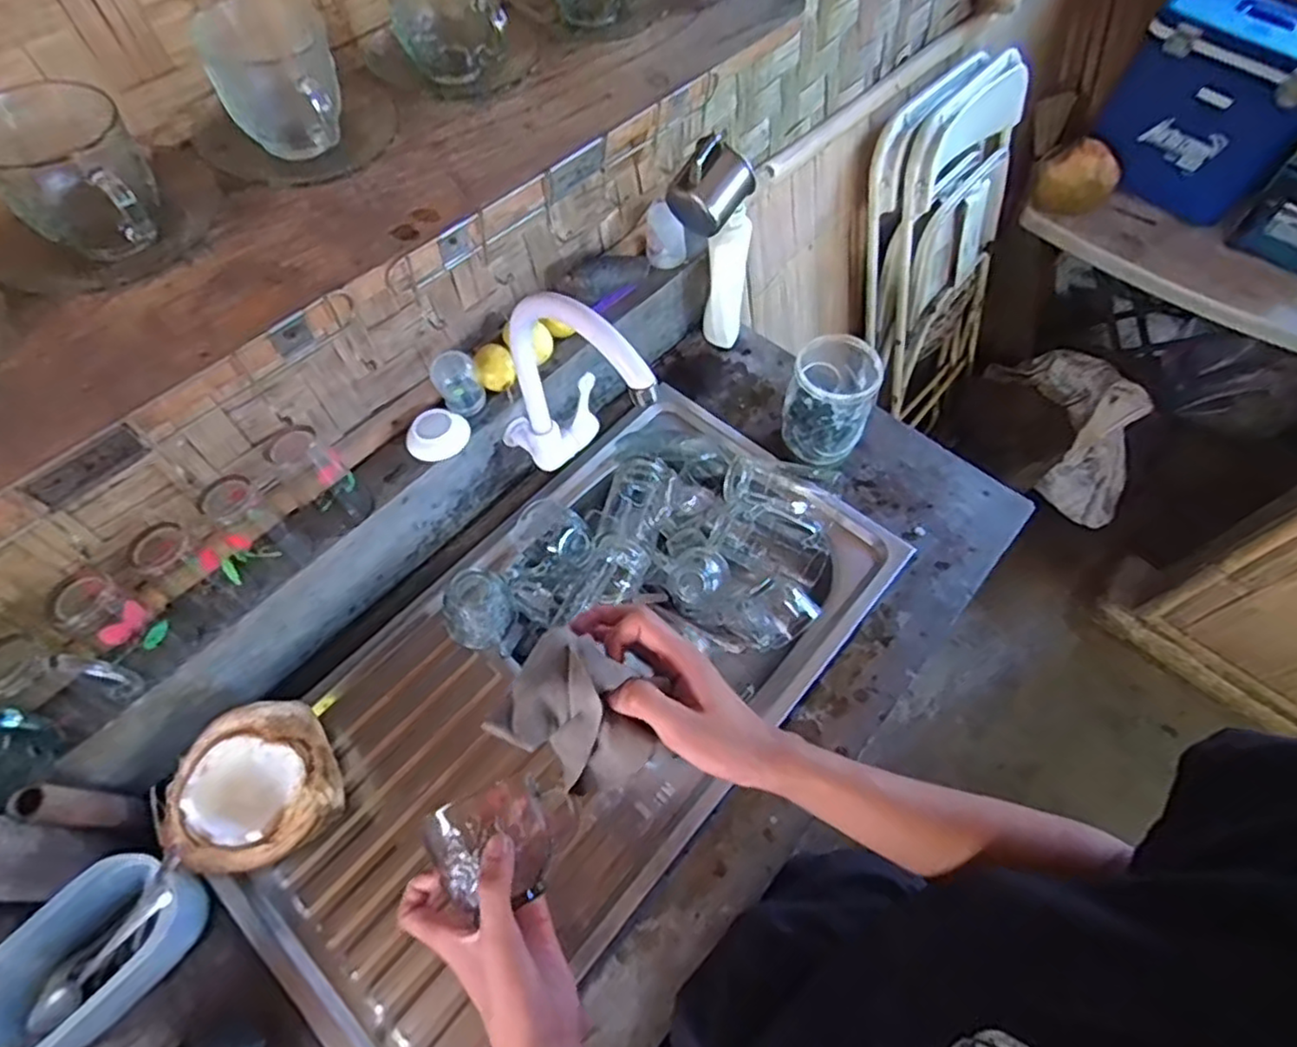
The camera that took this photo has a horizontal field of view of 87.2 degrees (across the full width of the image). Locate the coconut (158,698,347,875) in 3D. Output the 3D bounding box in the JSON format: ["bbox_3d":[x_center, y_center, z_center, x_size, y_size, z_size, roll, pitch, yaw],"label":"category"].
[{"bbox_3d":[-0.372,0.249,0.641,0.148,0.109,0.132,-22,63,-14],"label":"coconut"}]

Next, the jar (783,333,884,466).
[{"bbox_3d":[0.220,-0.151,0.827,0.094,0.123,0.099,1,60,-1],"label":"jar"}]

